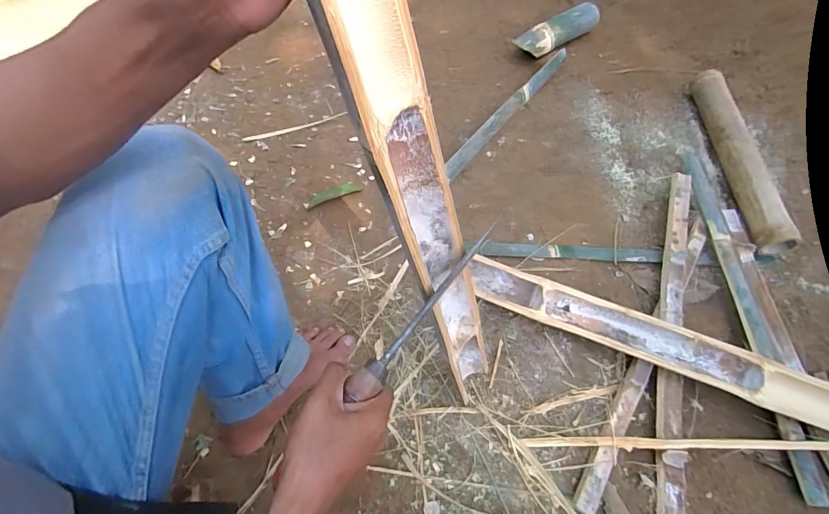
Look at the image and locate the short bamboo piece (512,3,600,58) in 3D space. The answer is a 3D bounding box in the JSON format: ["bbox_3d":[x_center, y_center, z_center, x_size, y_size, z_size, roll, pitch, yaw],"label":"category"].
[{"bbox_3d":[0.398,-0.619,1.140,0.282,0.071,0.079,-31,66,-16],"label":"short bamboo piece"}]

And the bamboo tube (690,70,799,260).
[{"bbox_3d":[0.716,-0.228,0.921,0.059,0.081,0.484,3,62,0],"label":"bamboo tube"}]

